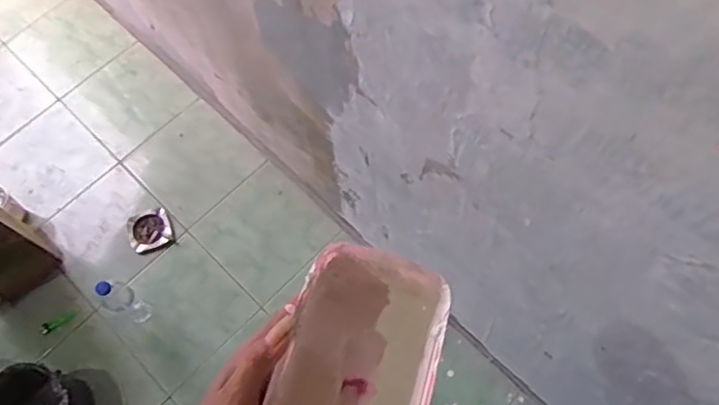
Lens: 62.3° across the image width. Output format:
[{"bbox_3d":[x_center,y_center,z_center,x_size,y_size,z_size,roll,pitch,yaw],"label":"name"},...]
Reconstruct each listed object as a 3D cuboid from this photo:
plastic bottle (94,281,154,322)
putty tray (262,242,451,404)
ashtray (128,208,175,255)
[{"bbox_3d":[-0.550,0.224,1.379,0.071,0.221,0.066,26,70,13],"label":"plastic bottle"},{"bbox_3d":[-0.004,0.133,0.455,0.114,0.072,0.184,15,68,9],"label":"putty tray"},{"bbox_3d":[-0.548,0.074,1.563,0.109,0.018,0.121,-25,68,-8],"label":"ashtray"}]

